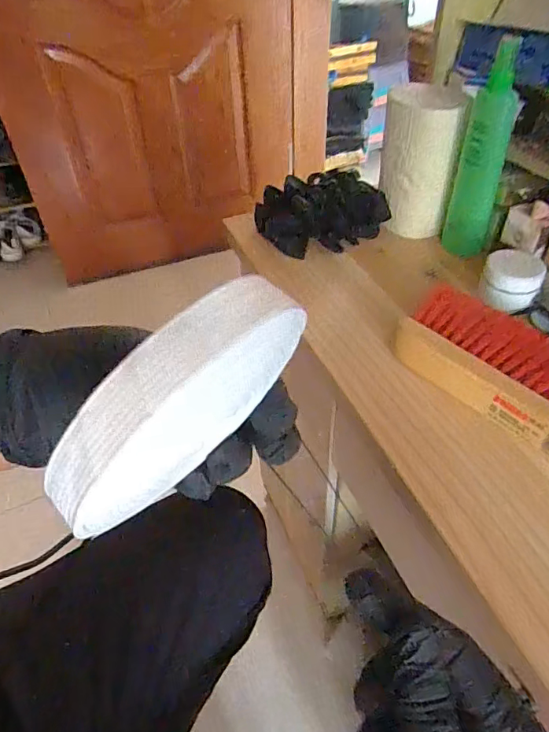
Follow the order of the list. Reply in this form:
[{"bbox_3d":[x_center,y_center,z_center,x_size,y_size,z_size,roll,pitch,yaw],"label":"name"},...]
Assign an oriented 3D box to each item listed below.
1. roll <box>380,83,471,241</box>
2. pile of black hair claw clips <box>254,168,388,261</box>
[{"bbox_3d":[0.165,-0.237,0.576,0.082,0.155,0.092,11,47,13],"label":"roll"},{"bbox_3d":[0.056,-0.188,0.596,0.148,0.061,0.100,-16,47,-13],"label":"pile of black hair claw clips"}]

